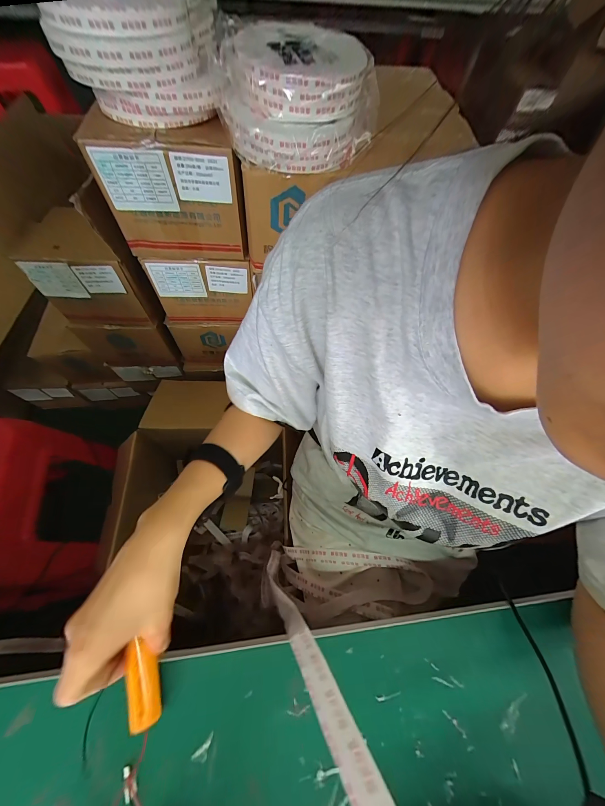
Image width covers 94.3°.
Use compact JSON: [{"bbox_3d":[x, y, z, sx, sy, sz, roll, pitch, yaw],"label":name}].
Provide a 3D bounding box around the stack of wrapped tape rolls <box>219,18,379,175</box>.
[{"bbox_3d":[-0.005,-0.412,0.374,0.194,0.111,0.160,-10,64,-8],"label":"stack of wrapped tape rolls"}]

